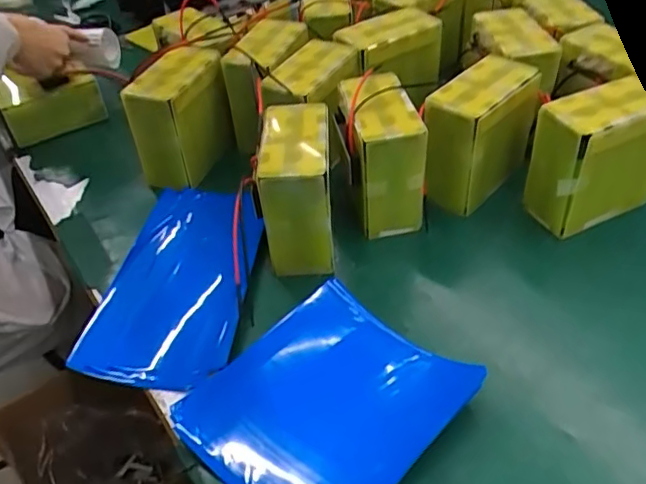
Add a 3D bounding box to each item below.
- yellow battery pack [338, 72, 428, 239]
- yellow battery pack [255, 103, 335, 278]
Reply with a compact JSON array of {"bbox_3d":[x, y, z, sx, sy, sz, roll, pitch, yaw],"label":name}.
[{"bbox_3d":[0.070,-0.105,0.726,0.079,0.149,0.133,-10,43,-4],"label":"yellow battery pack"},{"bbox_3d":[-0.027,-0.061,0.686,0.076,0.143,0.142,-3,43,4],"label":"yellow battery pack"}]

